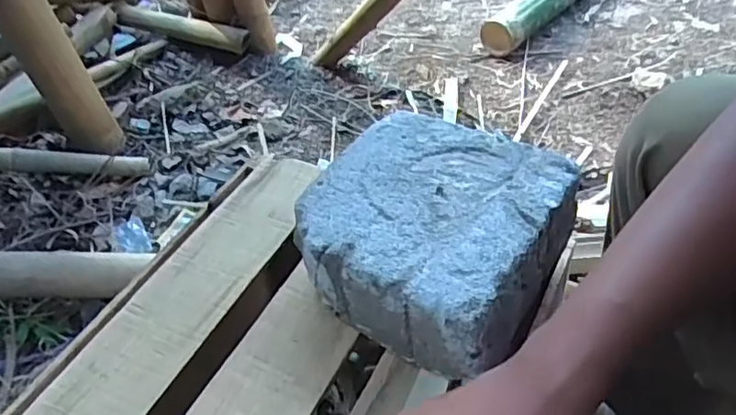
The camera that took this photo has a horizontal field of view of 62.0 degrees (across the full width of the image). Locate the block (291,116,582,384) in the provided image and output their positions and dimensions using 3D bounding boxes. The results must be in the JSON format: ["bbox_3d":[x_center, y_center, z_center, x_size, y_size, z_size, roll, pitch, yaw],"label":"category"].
[{"bbox_3d":[0.051,0.018,0.516,0.193,0.095,0.178,20,52,29],"label":"block"}]

